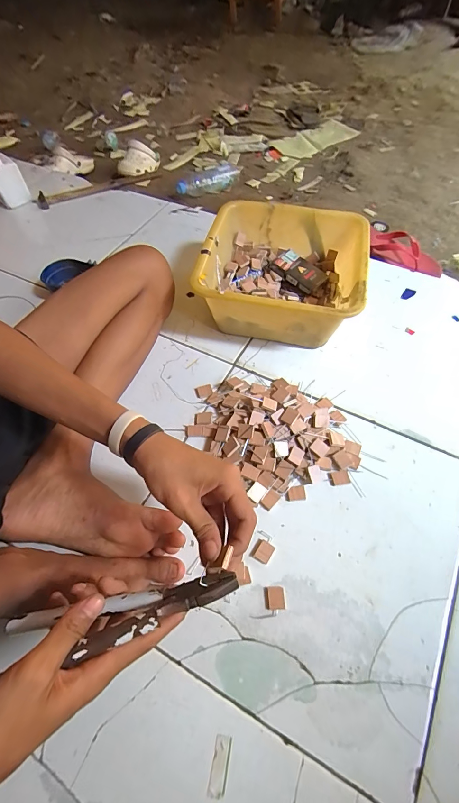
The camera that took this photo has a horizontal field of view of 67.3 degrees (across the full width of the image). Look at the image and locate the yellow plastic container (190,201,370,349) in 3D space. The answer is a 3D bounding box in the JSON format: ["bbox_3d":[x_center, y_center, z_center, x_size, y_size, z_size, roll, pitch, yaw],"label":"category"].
[{"bbox_3d":[0.093,-0.229,0.631,0.272,0.122,0.272,10,60,7],"label":"yellow plastic container"}]

